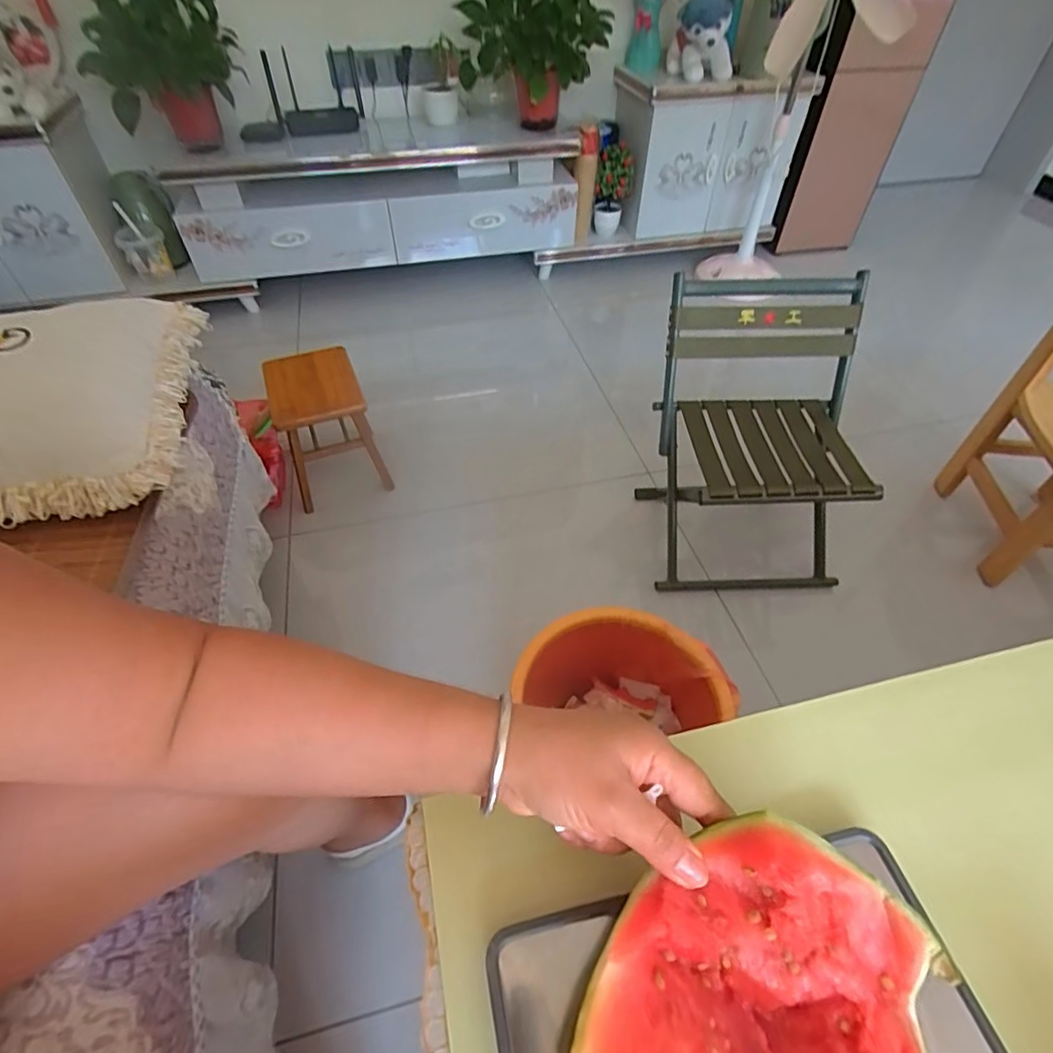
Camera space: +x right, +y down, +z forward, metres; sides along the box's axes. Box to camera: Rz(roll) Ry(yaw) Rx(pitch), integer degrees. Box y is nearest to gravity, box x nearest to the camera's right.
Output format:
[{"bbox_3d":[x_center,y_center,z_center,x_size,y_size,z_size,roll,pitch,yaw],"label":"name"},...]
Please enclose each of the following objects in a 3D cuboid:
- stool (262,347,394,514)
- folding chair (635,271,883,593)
[{"bbox_3d":[-0.420,-0.206,1.169,0.183,0.241,0.209,-17,52,-14],"label":"stool"},{"bbox_3d":[0.412,-0.154,1.014,0.337,0.413,0.399,0,50,0],"label":"folding chair"}]

